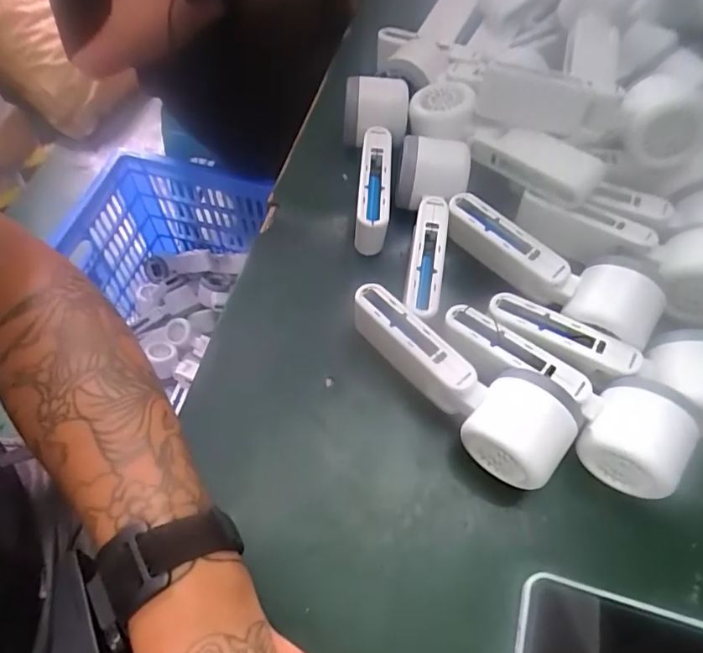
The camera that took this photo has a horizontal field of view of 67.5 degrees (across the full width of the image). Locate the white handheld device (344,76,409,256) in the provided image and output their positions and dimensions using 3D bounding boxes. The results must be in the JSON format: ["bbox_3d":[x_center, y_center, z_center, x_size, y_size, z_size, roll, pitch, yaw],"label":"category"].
[{"bbox_3d":[0.016,-0.137,0.434,0.053,0.060,0.155,6,61,1],"label":"white handheld device"}]

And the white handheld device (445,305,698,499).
[{"bbox_3d":[0.129,0.045,0.340,0.163,0.050,0.059,28,63,13],"label":"white handheld device"}]

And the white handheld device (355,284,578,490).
[{"bbox_3d":[0.063,0.036,0.344,0.160,0.050,0.055,34,65,16],"label":"white handheld device"}]

